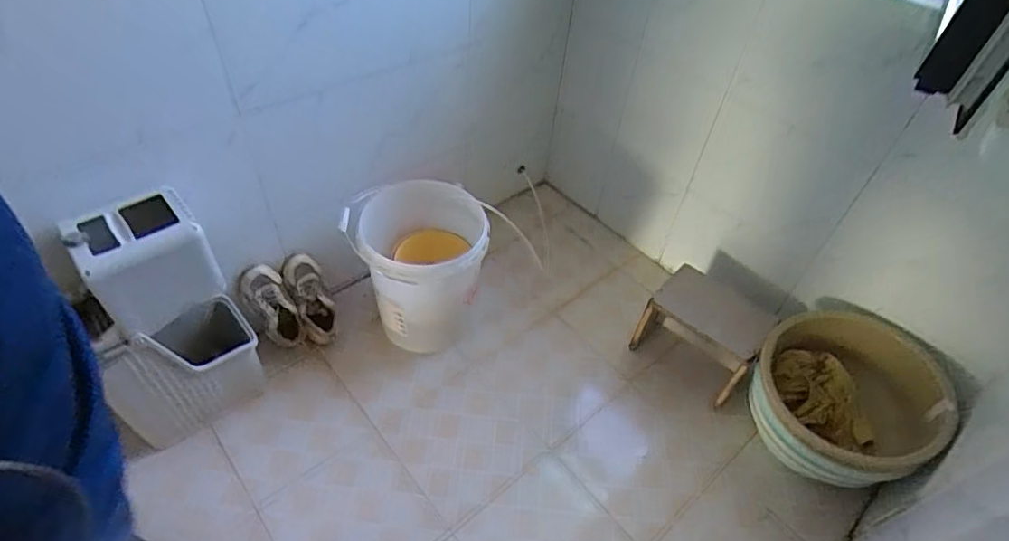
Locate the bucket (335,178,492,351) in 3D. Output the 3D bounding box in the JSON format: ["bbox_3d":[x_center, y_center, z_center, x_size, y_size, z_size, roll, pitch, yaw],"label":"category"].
[{"bbox_3d":[-0.221,0.008,1.443,0.333,0.385,0.344,-2,47,-6],"label":"bucket"}]

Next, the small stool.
[{"bbox_3d":[0.521,0.156,1.432,0.285,0.207,0.184,33,53,24],"label":"small stool"}]

